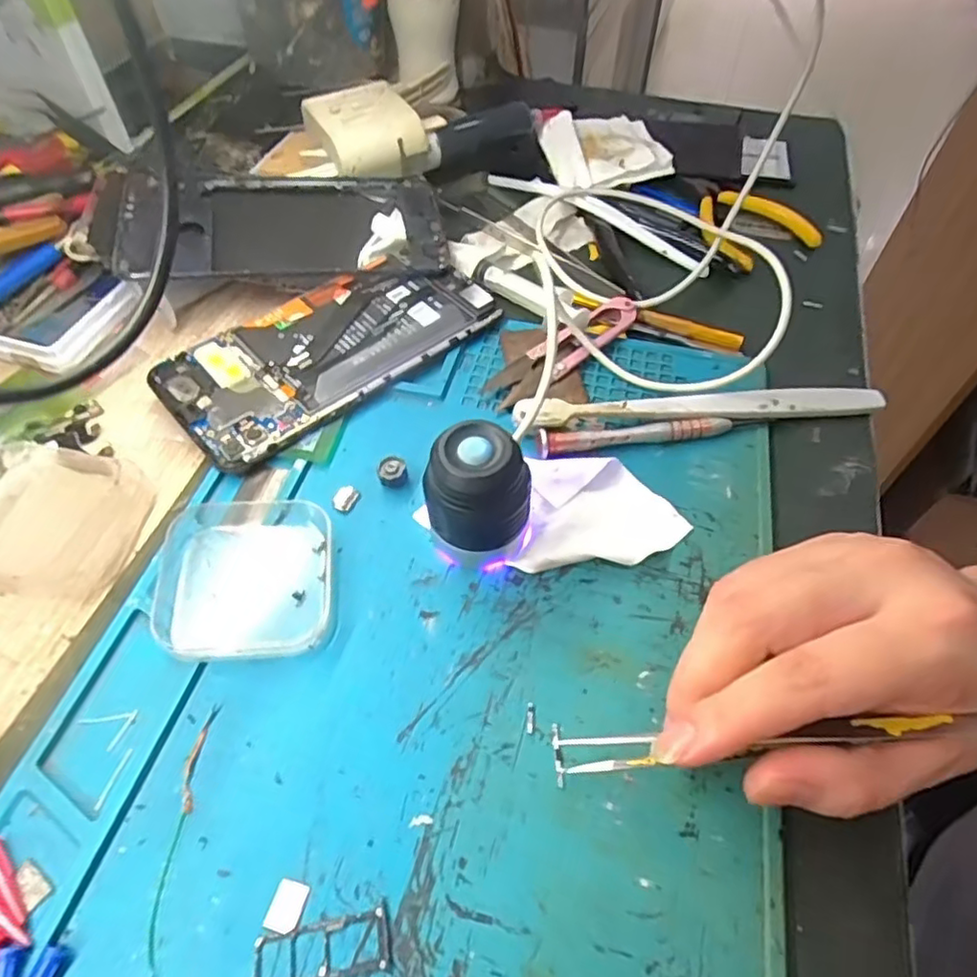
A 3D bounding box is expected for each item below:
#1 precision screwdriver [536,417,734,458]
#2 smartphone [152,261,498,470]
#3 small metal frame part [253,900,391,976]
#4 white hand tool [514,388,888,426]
[{"bbox_3d":[0.068,-0.027,0.296,0.092,0.007,0.010,-8,55,-7],"label":"precision screwdriver"},{"bbox_3d":[-0.080,-0.073,0.327,0.165,0.014,0.077,-35,62,-24],"label":"smartphone"},{"bbox_3d":[-0.048,0.134,0.184,0.039,0.004,0.016,-9,55,-8],"label":"small metal frame part"},{"bbox_3d":[0.105,-0.040,0.308,0.182,0.013,0.018,-3,54,-4],"label":"white hand tool"}]

